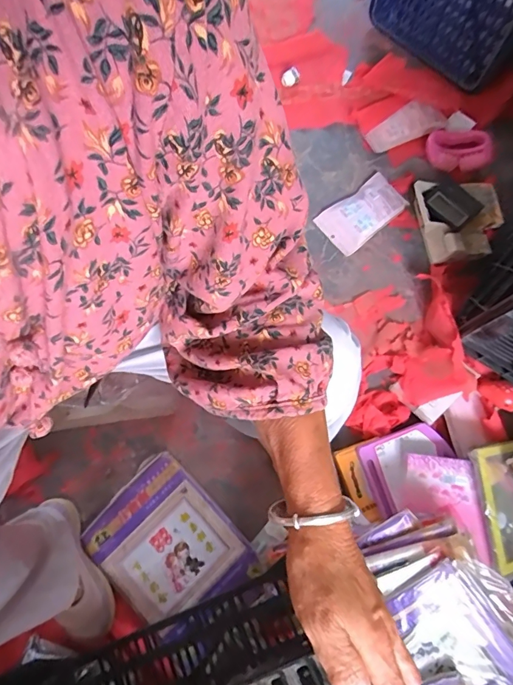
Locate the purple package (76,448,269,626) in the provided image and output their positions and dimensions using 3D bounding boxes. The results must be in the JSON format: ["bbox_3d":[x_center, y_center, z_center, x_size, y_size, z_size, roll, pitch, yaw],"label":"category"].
[{"bbox_3d":[-0.148,0.346,0.722,0.200,0.014,0.250,-43,79,-12],"label":"purple package"}]

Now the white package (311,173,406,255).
[{"bbox_3d":[0.216,-0.264,0.878,0.177,0.012,0.099,-38,85,-9],"label":"white package"}]

